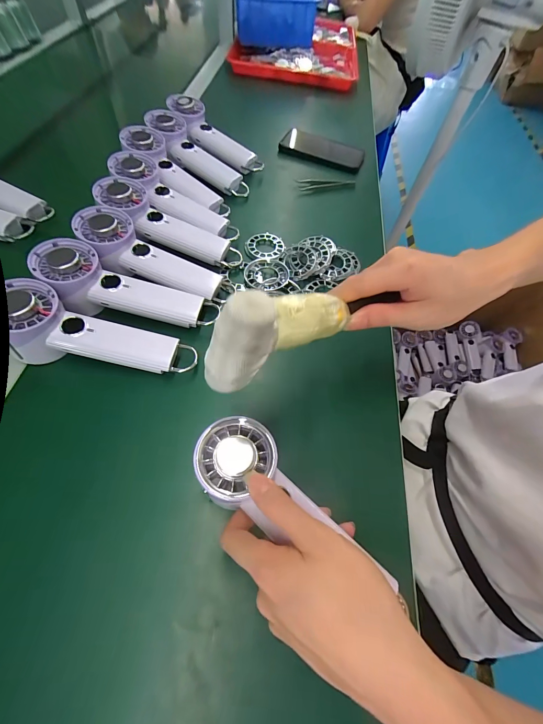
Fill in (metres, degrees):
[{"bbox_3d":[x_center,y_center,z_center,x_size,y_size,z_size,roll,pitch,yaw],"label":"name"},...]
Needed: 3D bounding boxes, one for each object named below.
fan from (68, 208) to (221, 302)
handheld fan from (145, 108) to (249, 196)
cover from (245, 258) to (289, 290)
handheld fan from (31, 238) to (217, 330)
[{"bbox_3d":[-0.145,-0.126,0.370,0.178,0.038,0.072,26,59,-6],"label":"fan"},{"bbox_3d":[-0.120,-0.339,0.506,0.196,0.034,0.066,40,62,-5],"label":"handheld fan"},{"bbox_3d":[-0.005,-0.121,0.408,0.055,0.008,0.059,8,59,1],"label":"cover"},{"bbox_3d":[-0.160,-0.076,0.348,0.189,0.049,0.061,17,58,-11],"label":"handheld fan"}]

